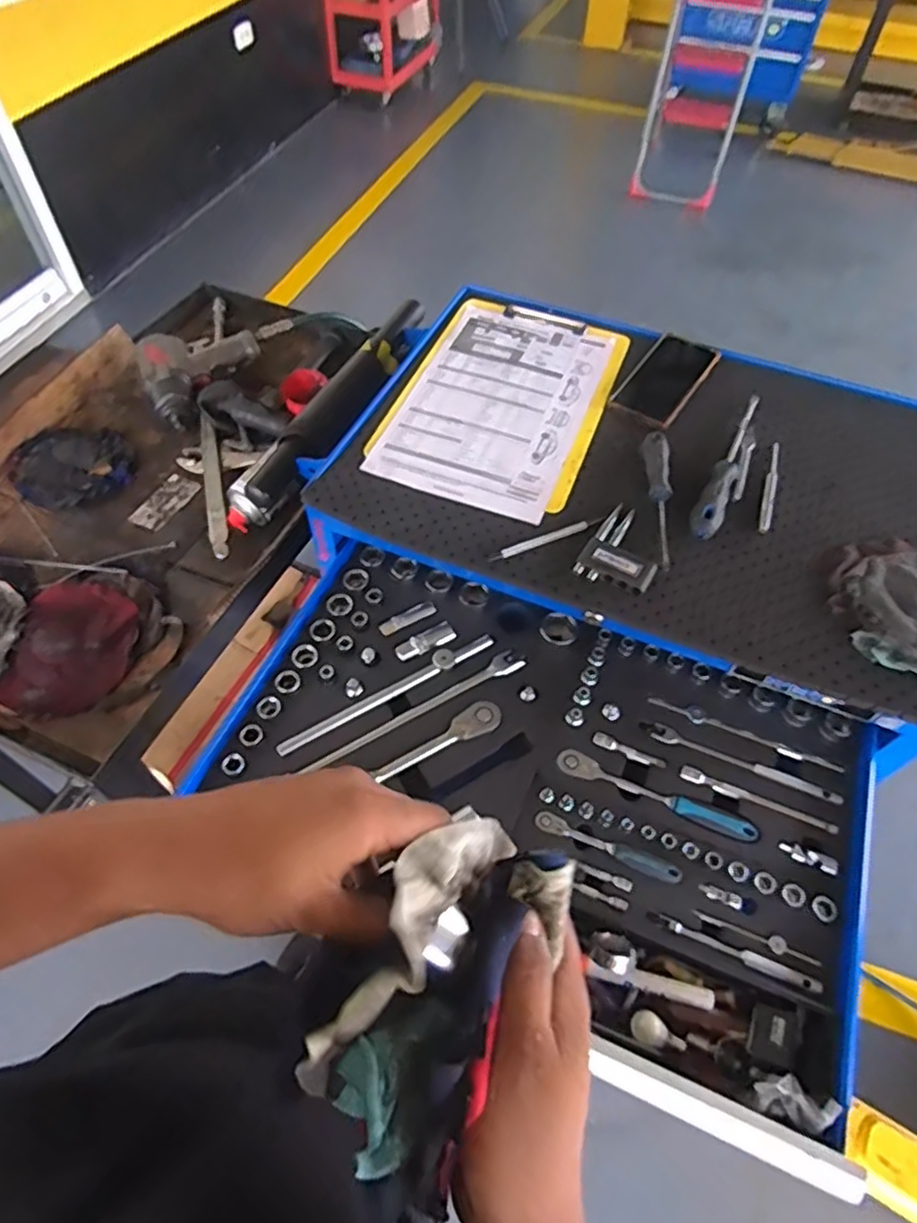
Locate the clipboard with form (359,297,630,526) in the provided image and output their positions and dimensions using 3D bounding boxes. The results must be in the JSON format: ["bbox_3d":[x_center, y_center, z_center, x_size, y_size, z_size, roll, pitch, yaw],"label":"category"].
[{"bbox_3d":[0.058,-0.268,0.841,0.238,0.020,0.365,19,56,11],"label":"clipboard with form"}]

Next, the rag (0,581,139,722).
[{"bbox_3d":[-0.450,0.041,0.785,0.127,0.029,0.174,3,54,0],"label":"rag"}]

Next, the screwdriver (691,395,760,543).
[{"bbox_3d":[0.309,-0.176,0.771,0.031,0.025,0.254,22,57,13],"label":"screwdriver"}]

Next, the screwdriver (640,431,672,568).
[{"bbox_3d":[0.224,-0.126,0.737,0.027,0.028,0.180,2,54,-1],"label":"screwdriver"}]

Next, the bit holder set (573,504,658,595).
[{"bbox_3d":[0.174,-0.064,0.701,0.073,0.012,0.106,27,58,16],"label":"bit holder set"}]

